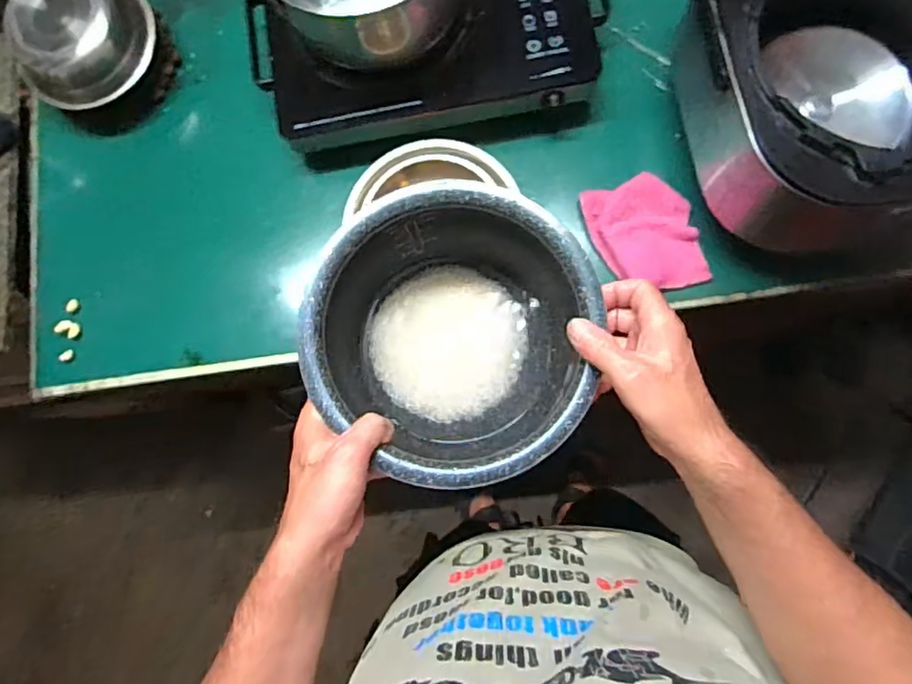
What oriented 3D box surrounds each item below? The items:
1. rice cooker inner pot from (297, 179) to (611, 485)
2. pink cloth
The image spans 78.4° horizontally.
[{"bbox_3d":[0.001,-0.001,0.480,0.213,0.120,0.221,-1,82,4],"label":"rice cooker inner pot"},{"bbox_3d":[0.229,-0.129,0.677,0.119,0.035,0.137,-11,83,-11],"label":"pink cloth"}]

